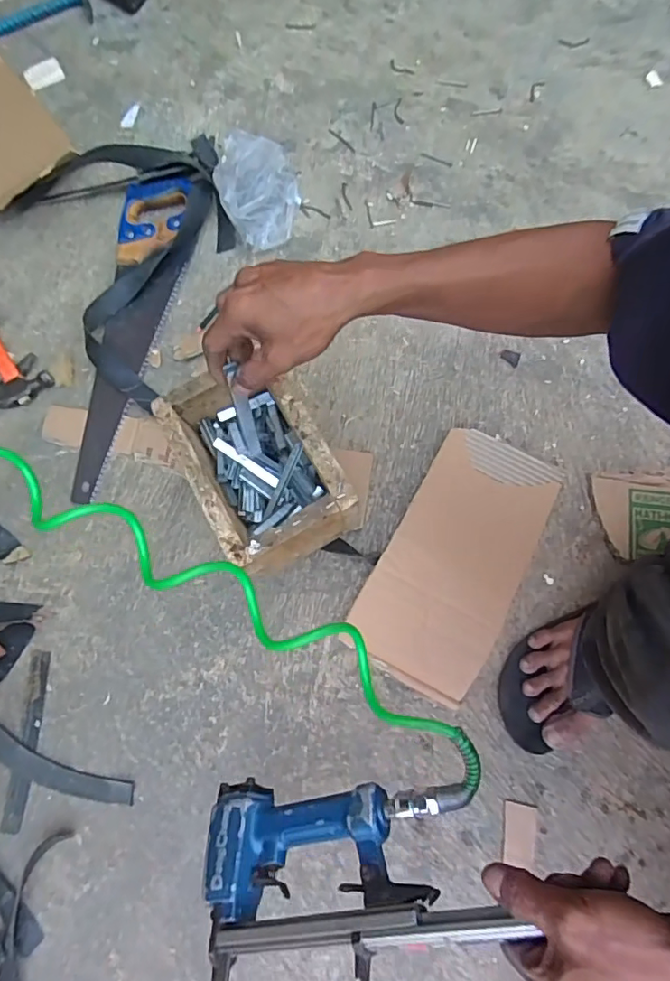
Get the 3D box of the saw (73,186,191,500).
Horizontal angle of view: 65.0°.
[{"bbox_3d":[-0.281,-0.225,0.737,0.098,0.028,0.481,5,77,1],"label":"saw"}]

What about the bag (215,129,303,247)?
[{"bbox_3d":[-0.110,-0.432,0.758,0.113,0.072,0.145,-13,76,0],"label":"bag"}]

